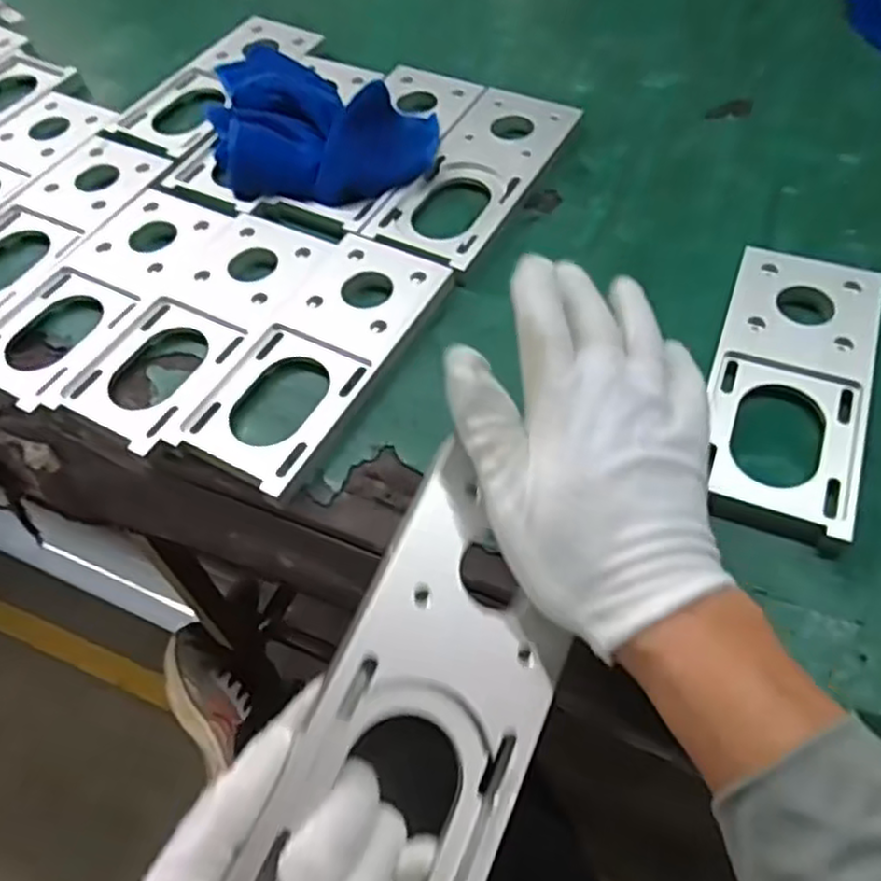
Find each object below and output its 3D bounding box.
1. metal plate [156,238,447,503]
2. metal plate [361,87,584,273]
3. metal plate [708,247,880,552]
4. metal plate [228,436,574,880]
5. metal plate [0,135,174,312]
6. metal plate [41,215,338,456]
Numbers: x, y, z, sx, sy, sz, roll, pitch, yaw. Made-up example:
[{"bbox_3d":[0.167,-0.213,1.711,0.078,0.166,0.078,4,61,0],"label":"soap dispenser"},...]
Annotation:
[{"bbox_3d":[-0.075,-0.058,0.465,0.089,0.008,0.195,26,65,18],"label":"metal plate"},{"bbox_3d":[0.029,-0.205,0.554,0.085,0.006,0.191,26,65,18],"label":"metal plate"},{"bbox_3d":[0.207,-0.035,0.433,0.086,0.014,0.198,18,62,14],"label":"metal plate"},{"bbox_3d":[-0.002,0.104,0.282,0.087,0.007,0.184,30,66,-11],"label":"metal plate"},{"bbox_3d":[-0.299,-0.166,0.552,0.086,0.006,0.194,28,65,19],"label":"metal plate"},{"bbox_3d":[-0.162,-0.081,0.487,0.088,0.007,0.192,26,65,18],"label":"metal plate"}]

